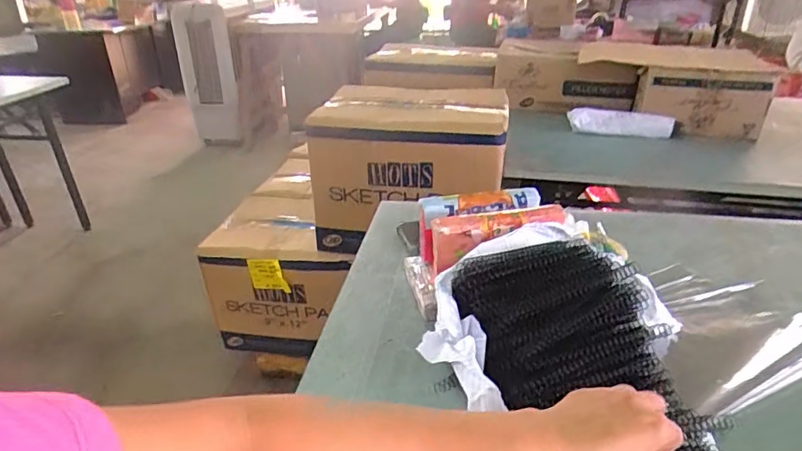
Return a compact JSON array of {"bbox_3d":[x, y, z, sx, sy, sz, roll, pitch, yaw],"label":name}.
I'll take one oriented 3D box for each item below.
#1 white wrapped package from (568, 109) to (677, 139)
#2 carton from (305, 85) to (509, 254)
[{"bbox_3d":[0.703,-0.335,1.647,0.316,0.056,0.082,0,29,3],"label":"white wrapped package"},{"bbox_3d":[0.031,-0.170,1.430,0.484,0.334,0.387,4,29,10],"label":"carton"}]

